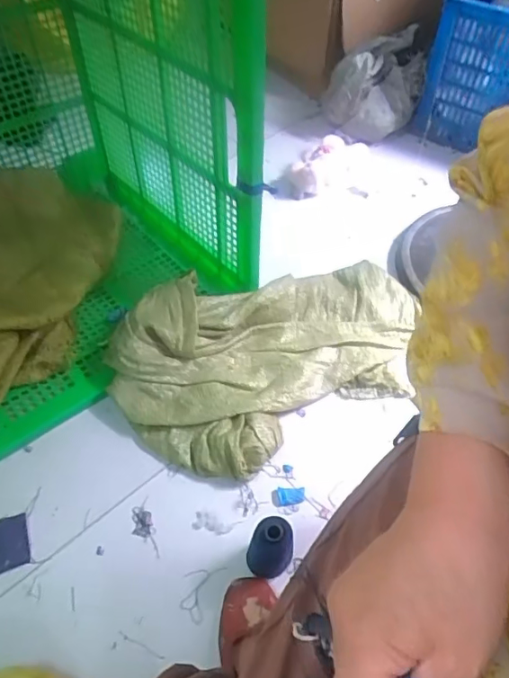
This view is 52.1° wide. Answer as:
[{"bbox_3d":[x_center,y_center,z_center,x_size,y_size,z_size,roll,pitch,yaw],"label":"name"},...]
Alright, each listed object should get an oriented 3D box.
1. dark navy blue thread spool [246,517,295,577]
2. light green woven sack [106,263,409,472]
[{"bbox_3d":[0.021,0.291,0.713,0.059,0.113,0.062,0,51,0],"label":"dark navy blue thread spool"},{"bbox_3d":[0.049,0.009,0.948,0.590,0.126,0.345,-23,55,-18],"label":"light green woven sack"}]

